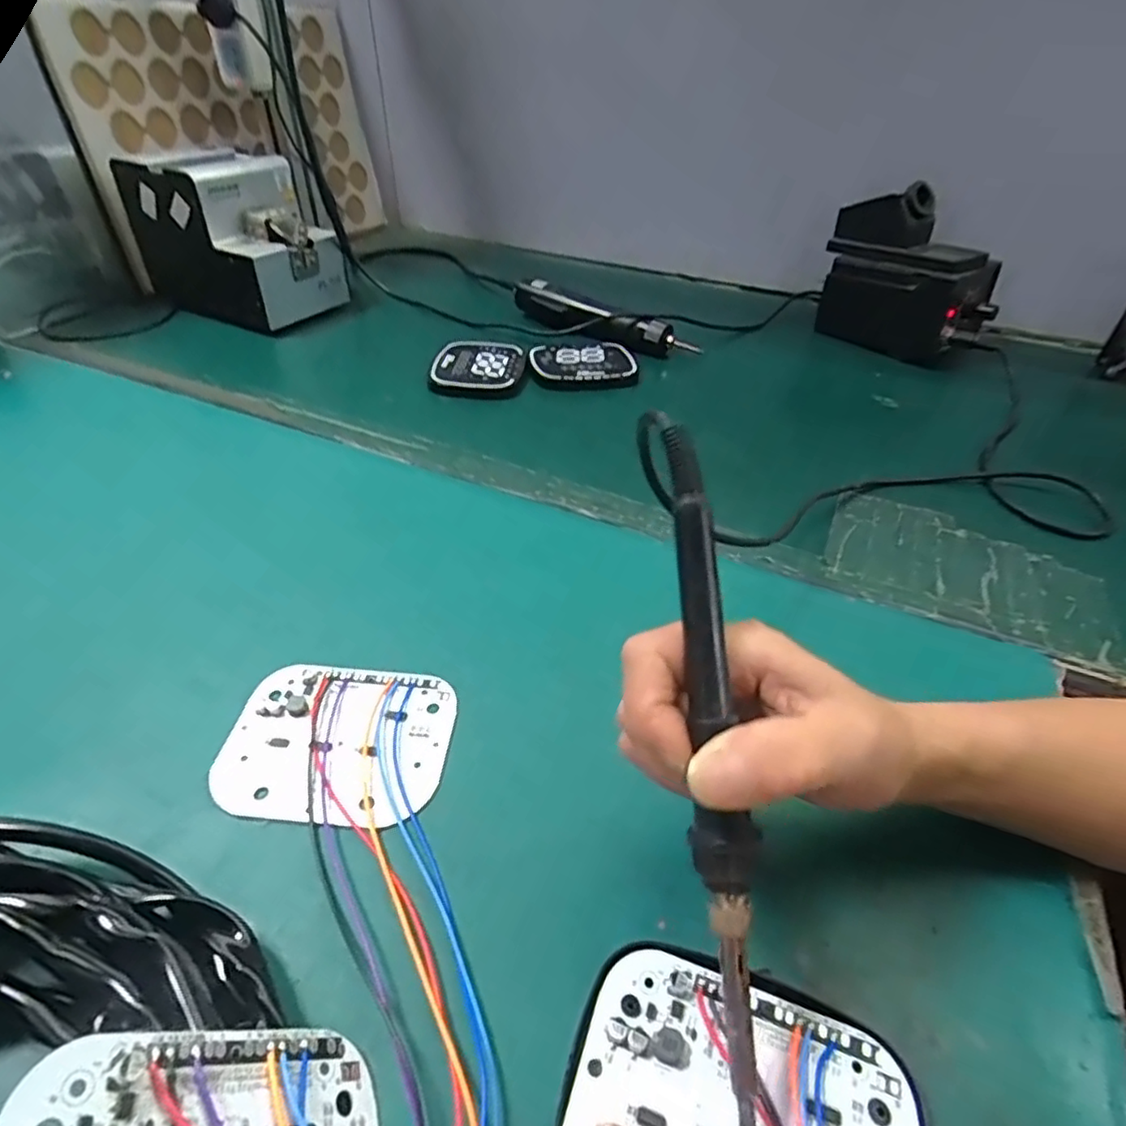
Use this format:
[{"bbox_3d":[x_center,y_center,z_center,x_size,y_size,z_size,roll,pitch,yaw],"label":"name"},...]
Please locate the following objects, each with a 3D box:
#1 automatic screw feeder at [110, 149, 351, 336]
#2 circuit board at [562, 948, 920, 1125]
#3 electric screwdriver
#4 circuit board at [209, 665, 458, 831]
[{"bbox_3d":[-0.360,-0.364,0.697,0.192,0.136,0.129,24,46,22],"label":"automatic screw feeder"},{"bbox_3d":[0.055,0.177,0.196,0.104,0.008,0.080,15,43,13],"label":"circuit board"},{"bbox_3d":[0.041,-0.277,0.699,0.234,0.031,0.035,28,48,26],"label":"electric screwdriver"},{"bbox_3d":[-0.107,0.085,0.301,0.103,0.004,0.081,6,42,3],"label":"circuit board"}]

